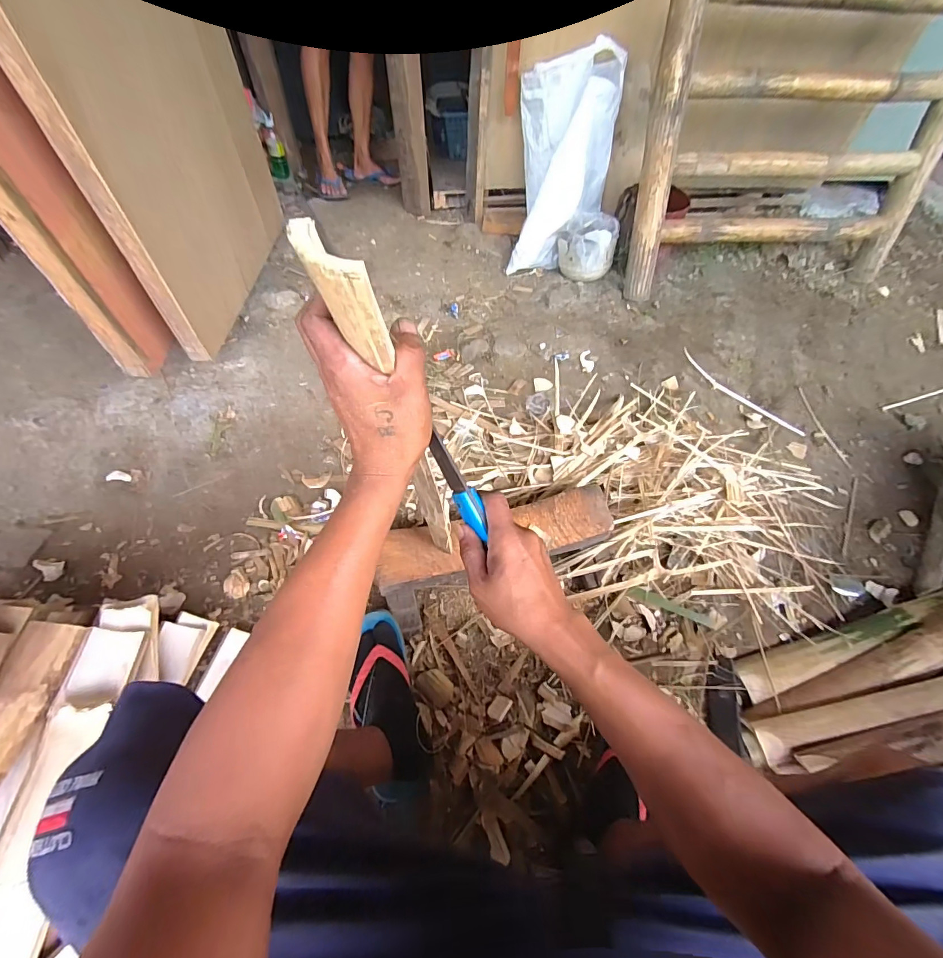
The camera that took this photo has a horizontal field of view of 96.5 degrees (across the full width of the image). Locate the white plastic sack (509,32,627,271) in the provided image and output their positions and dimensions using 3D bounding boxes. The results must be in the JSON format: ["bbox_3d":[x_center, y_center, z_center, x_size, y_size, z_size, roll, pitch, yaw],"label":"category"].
[{"bbox_3d":[0.250,-0.901,1.229,0.283,0.537,0.165,17,35,9],"label":"white plastic sack"}]

